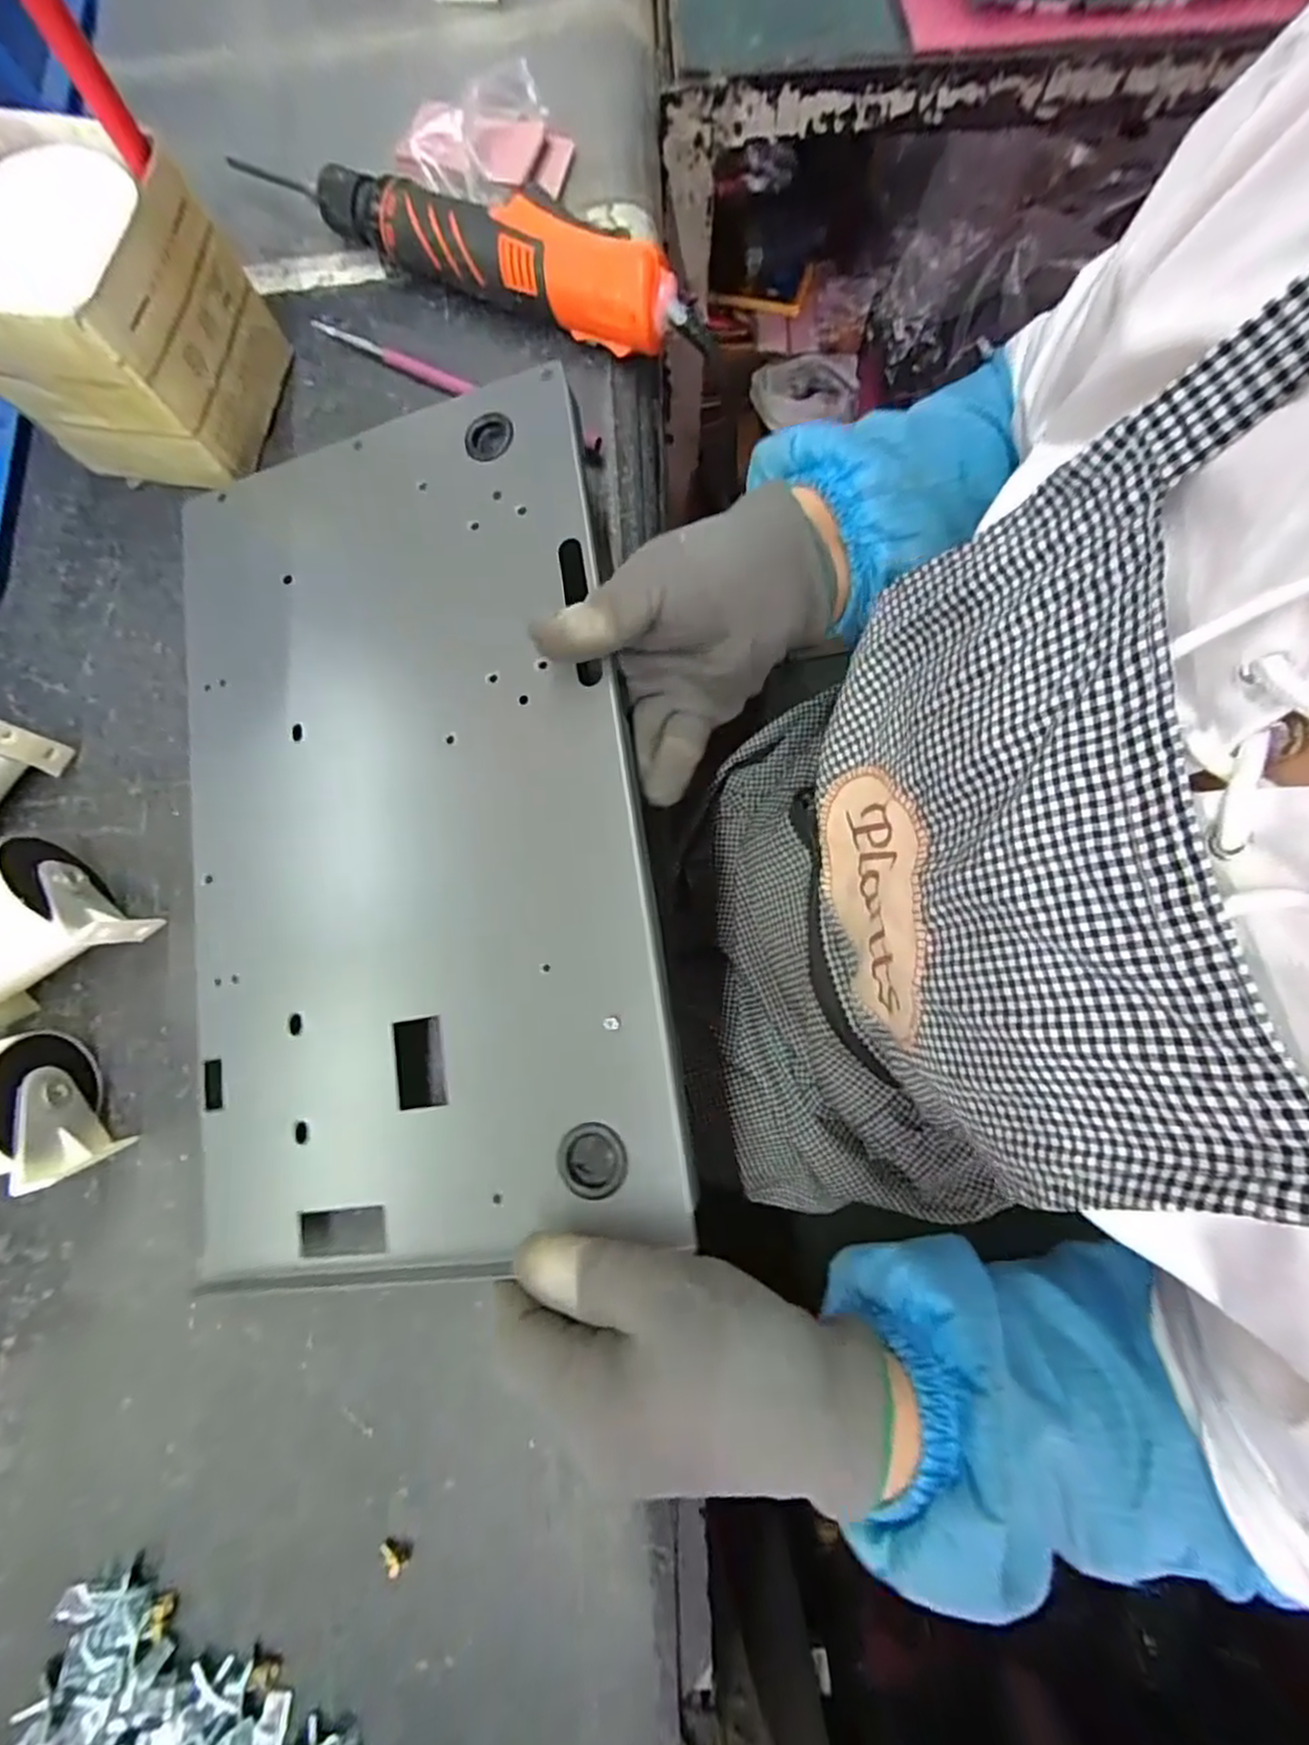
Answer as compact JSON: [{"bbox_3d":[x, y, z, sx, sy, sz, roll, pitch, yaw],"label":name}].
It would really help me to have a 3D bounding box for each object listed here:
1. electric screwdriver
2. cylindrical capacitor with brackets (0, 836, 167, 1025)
[{"bbox_3d":[-0.114,-0.376,0.396,0.321,0.055,0.045,28,83,6],"label":"electric screwdriver"},{"bbox_3d":[-0.320,0.029,0.337,0.093,0.055,0.067,-36,82,-4],"label":"cylindrical capacitor with brackets"}]

